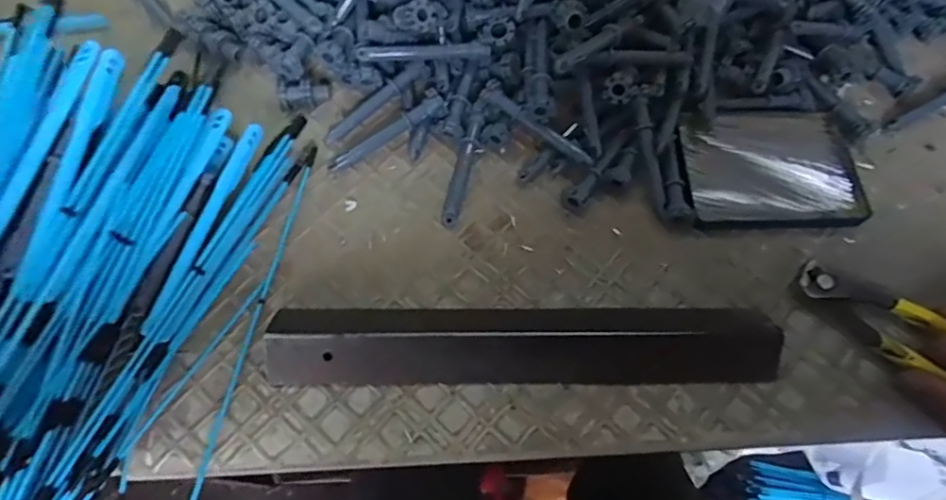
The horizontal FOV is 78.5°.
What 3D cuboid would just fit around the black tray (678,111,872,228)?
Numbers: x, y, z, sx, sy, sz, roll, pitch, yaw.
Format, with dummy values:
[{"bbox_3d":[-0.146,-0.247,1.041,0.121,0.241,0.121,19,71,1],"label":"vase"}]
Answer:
[{"bbox_3d":[0.221,-0.060,0.429,0.128,0.012,0.091,0,67,-3],"label":"black tray"}]

